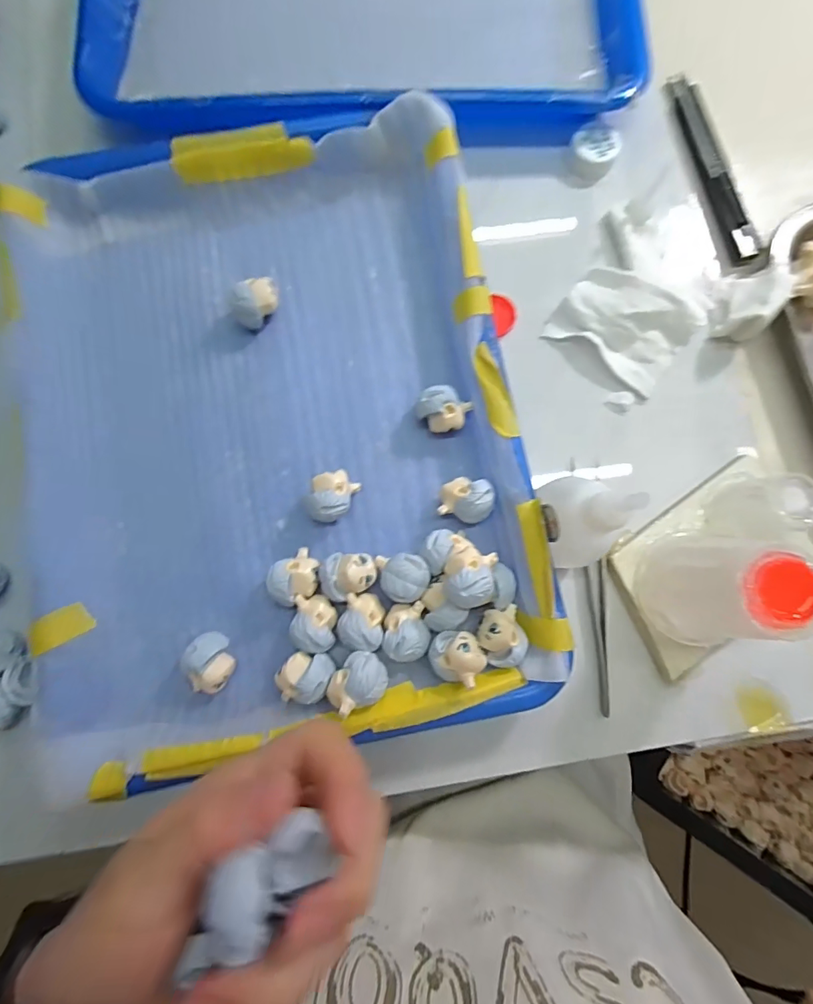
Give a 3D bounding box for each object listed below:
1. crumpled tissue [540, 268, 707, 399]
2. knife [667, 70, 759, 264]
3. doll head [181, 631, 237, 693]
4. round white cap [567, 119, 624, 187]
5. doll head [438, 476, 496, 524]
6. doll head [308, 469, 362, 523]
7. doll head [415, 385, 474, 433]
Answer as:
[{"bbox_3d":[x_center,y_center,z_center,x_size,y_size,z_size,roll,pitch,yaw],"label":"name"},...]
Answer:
[{"bbox_3d":[0.126,-0.103,0.270,0.071,0.014,0.054,38,84,5],"label":"crumpled tissue"},{"bbox_3d":[0.189,-0.211,0.293,0.022,0.012,0.134,-15,82,-2],"label":"knife"},{"bbox_3d":[-0.098,0.080,0.232,0.020,0.022,0.029,-2,82,0],"label":"doll head"},{"bbox_3d":[0.115,-0.215,0.289,0.028,0.011,0.033,23,83,3],"label":"round white cap"},{"bbox_3d":[0.031,-0.001,0.248,0.027,0.021,0.022,11,82,2],"label":"doll head"},{"bbox_3d":[-0.039,-0.003,0.246,0.021,0.023,0.029,20,82,3],"label":"doll head"},{"bbox_3d":[0.020,-0.049,0.254,0.026,0.022,0.021,26,83,4],"label":"doll head"}]

